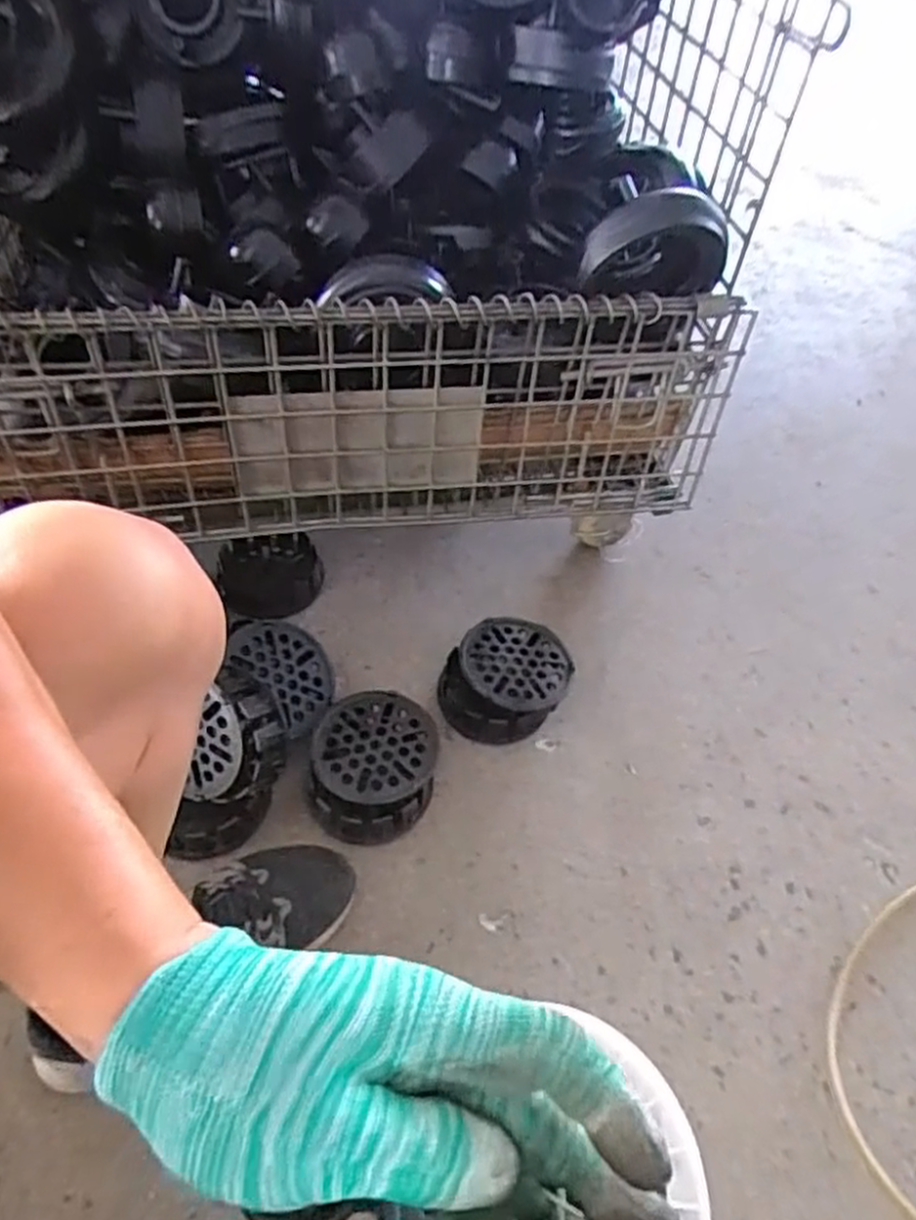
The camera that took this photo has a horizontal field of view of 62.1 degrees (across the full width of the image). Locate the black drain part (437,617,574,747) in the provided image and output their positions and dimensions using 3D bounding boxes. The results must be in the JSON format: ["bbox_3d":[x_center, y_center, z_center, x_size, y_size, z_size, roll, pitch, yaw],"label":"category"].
[{"bbox_3d":[0.061,0.081,0.904,0.131,0.059,0.160,38,57,24],"label":"black drain part"}]

